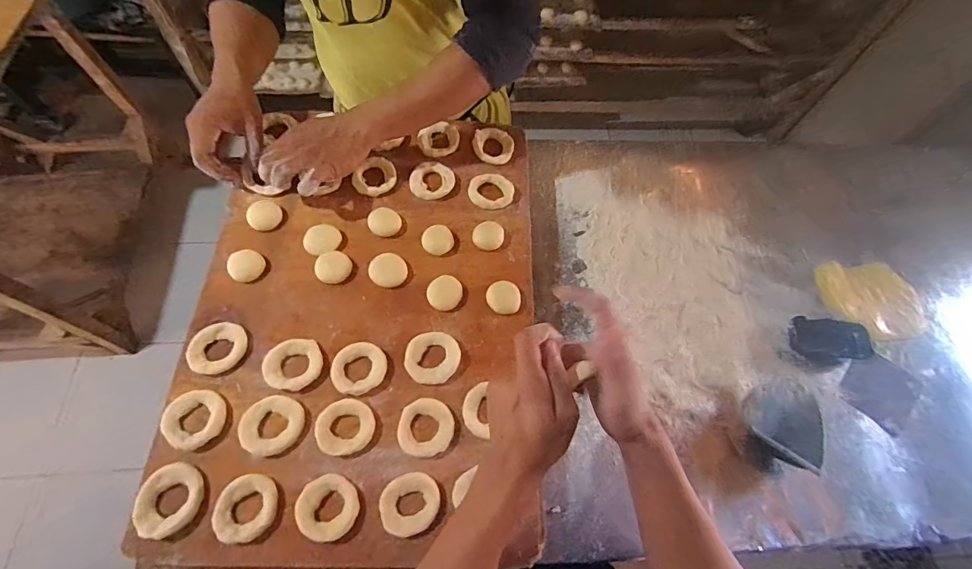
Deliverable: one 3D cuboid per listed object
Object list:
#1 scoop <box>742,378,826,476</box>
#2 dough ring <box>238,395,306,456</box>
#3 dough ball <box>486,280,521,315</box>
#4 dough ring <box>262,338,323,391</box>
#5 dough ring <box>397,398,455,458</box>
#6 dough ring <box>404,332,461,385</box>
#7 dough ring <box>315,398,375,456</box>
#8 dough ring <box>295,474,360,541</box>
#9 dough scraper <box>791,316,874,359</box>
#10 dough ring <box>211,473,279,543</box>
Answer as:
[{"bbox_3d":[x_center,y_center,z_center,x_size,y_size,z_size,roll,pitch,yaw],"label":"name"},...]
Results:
[{"bbox_3d":[0.399,0.178,0.564,0.107,0.039,0.125,9,64,1],"label":"scoop"},{"bbox_3d":[-0.238,0.156,0.478,0.066,0.011,0.060,1,64,-3],"label":"dough ring"},{"bbox_3d":[0.024,0.017,0.564,0.043,0.015,0.042,1,64,-3],"label":"dough ball"},{"bbox_3d":[-0.227,0.093,0.504,0.063,0.012,0.057,-19,67,-12],"label":"dough ring"},{"bbox_3d":[-0.069,0.163,0.490,0.063,0.005,0.062,1,64,-3],"label":"dough ring"},{"bbox_3d":[-0.065,0.089,0.523,0.066,0.008,0.062,1,64,-3],"label":"dough ring"},{"bbox_3d":[-0.158,0.159,0.483,0.061,0.016,0.059,1,64,-3],"label":"dough ring"},{"bbox_3d":[-0.166,0.234,0.451,0.060,0.010,0.060,1,64,-3],"label":"dough ring"},{"bbox_3d":[0.504,0.078,0.625,0.115,0.021,0.055,3,82,2],"label":"dough scraper"},{"bbox_3d":[-0.248,0.231,0.444,0.060,0.015,0.061,1,64,-3],"label":"dough ring"}]

